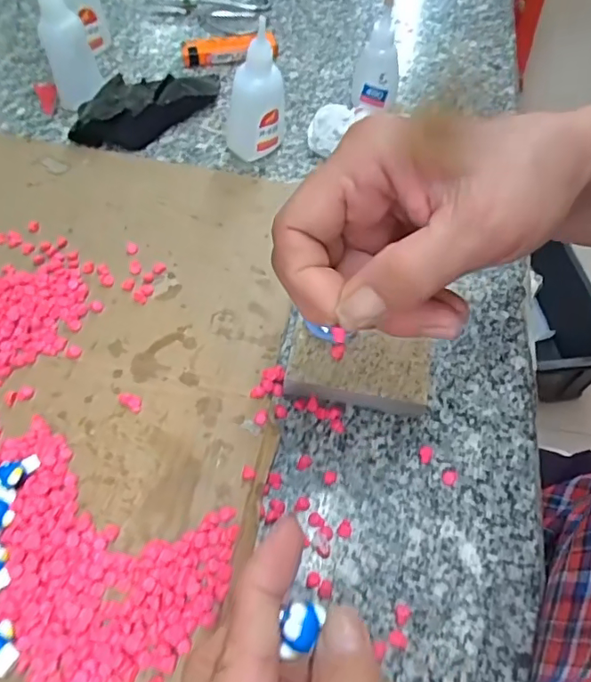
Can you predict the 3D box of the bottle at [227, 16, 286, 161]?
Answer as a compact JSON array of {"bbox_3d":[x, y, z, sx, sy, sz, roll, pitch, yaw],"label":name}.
[{"bbox_3d":[-0.026,-0.169,0.352,0.041,0.088,0.041,2,57,-3],"label":"bottle"}]

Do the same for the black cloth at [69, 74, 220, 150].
[{"bbox_3d":[-0.113,-0.185,0.397,0.126,0.023,0.058,-38,67,-24],"label":"black cloth"}]

